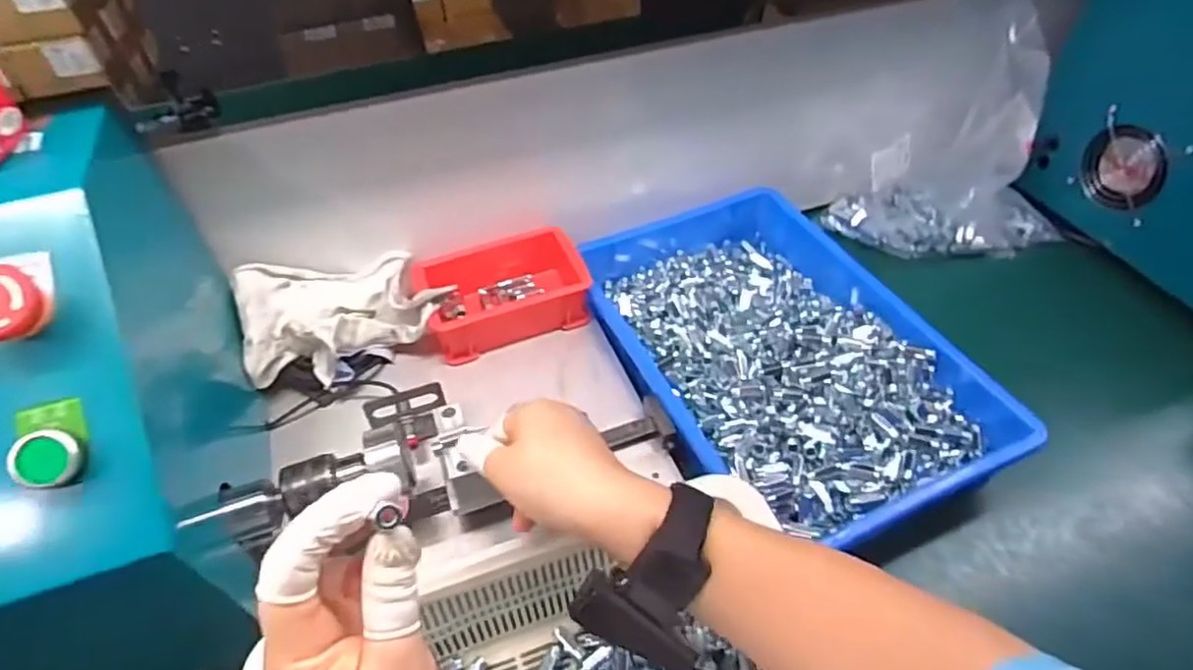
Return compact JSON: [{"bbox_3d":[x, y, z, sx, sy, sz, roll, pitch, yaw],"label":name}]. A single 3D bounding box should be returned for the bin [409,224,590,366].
[{"bbox_3d":[-0.088,-0.042,0.623,0.146,0.055,0.103,-16,49,-12],"label":"bin"}]

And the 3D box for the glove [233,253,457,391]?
[{"bbox_3d":[-0.217,-0.013,0.585,0.169,0.082,0.111,-13,48,-10],"label":"glove"}]

